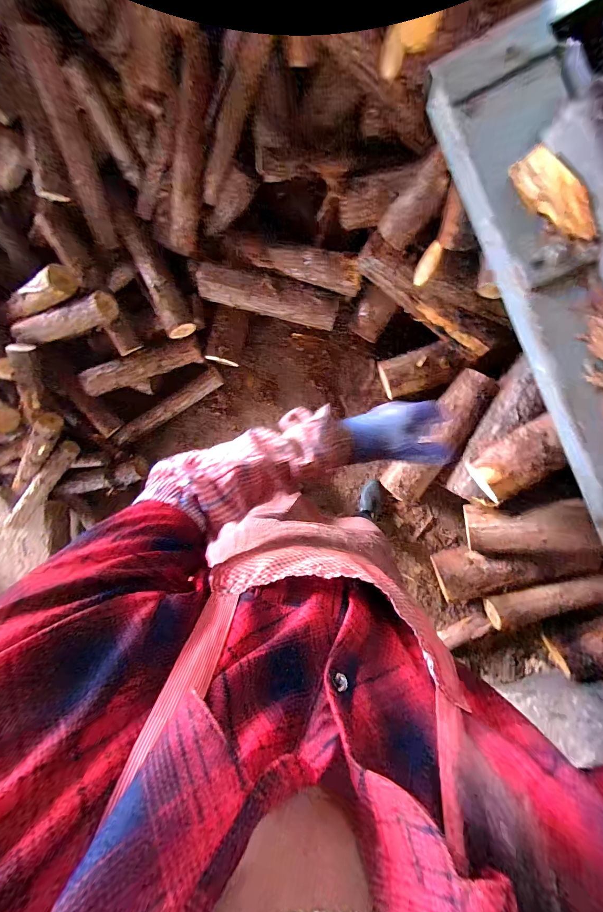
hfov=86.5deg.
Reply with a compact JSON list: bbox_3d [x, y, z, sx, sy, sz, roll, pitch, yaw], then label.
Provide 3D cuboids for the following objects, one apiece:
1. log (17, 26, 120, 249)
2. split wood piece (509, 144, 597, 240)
[{"bbox_3d":[-0.697,-0.941,0.999,0.070,0.066,0.480,9,135,9],"label":"log"},{"bbox_3d":[0.310,-0.316,0.389,0.050,0.015,0.129,-33,86,8],"label":"split wood piece"}]

